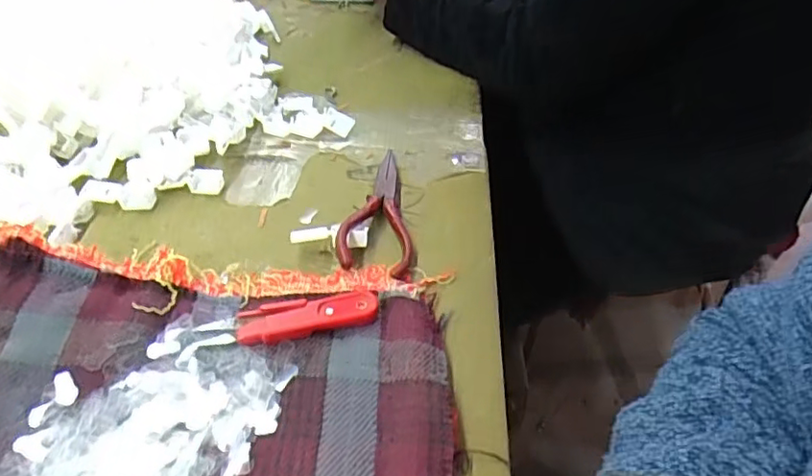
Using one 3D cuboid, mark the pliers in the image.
[{"bbox_3d":[-0.020,-0.029,0.473,0.051,0.026,0.150,1,43,2],"label":"pliers"}]

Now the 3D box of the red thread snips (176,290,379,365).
[{"bbox_3d":[-0.075,0.051,0.373,0.116,0.013,0.024,-11,44,-11],"label":"red thread snips"}]

